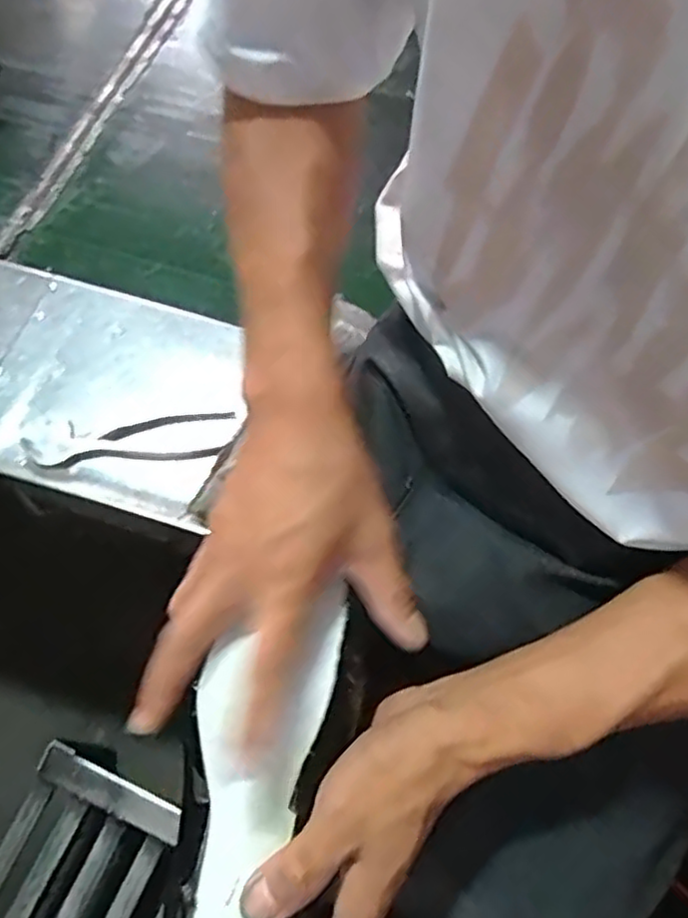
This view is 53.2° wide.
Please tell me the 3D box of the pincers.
[{"bbox_3d":[-0.202,-0.017,0.653,0.190,0.015,0.049,-5,64,-5],"label":"pincers"}]

